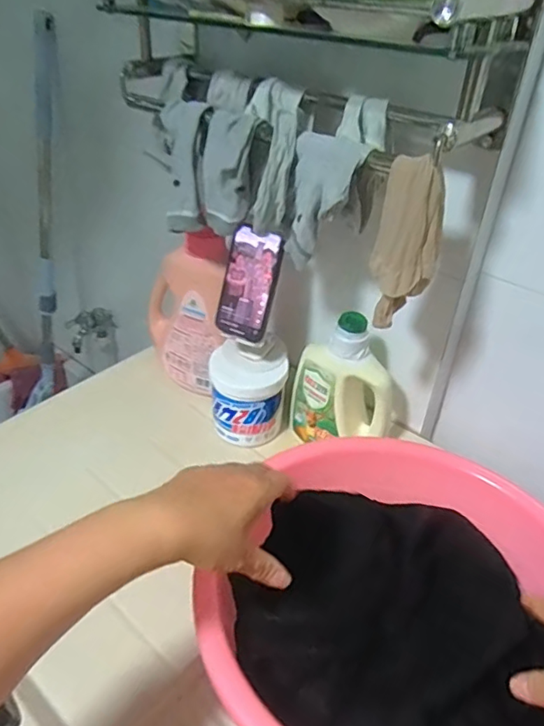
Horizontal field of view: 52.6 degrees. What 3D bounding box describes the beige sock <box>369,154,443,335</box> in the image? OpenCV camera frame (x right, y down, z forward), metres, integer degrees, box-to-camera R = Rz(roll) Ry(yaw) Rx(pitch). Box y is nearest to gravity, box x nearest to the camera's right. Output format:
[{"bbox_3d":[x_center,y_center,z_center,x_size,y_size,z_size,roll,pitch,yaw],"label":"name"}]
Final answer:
[{"bbox_3d":[0.133,-0.115,0.539,0.060,0.160,0.046,13,37,13],"label":"beige sock"}]

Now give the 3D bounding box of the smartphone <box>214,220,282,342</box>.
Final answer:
[{"bbox_3d":[-0.030,-0.102,0.736,0.069,0.145,0.009,20,18,12],"label":"smartphone"}]

